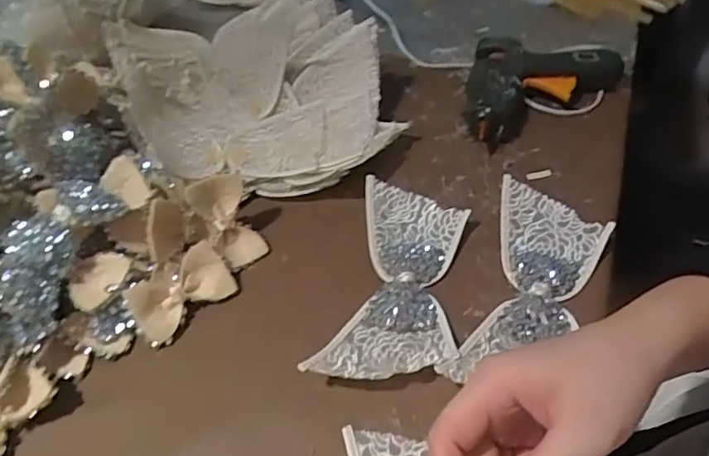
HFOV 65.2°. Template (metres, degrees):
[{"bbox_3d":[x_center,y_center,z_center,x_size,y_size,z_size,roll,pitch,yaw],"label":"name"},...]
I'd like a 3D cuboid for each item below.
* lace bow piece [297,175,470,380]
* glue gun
[{"bbox_3d":[0.037,0.039,0.453,0.096,0.023,0.203,8,48,13],"label":"lace bow piece"},{"bbox_3d":[0.201,-0.151,0.606,0.158,0.044,0.192,14,50,19],"label":"glue gun"}]

